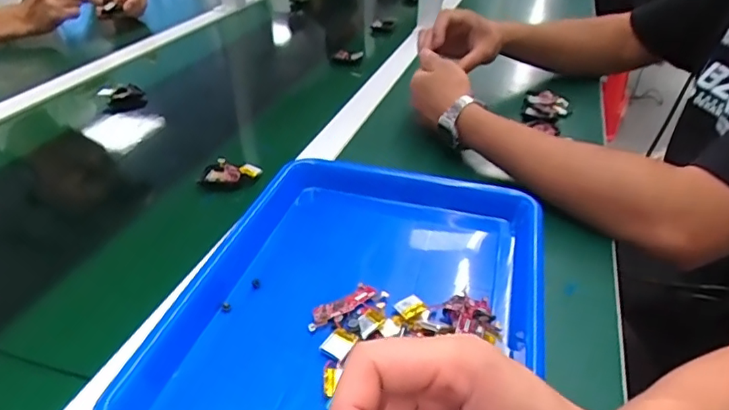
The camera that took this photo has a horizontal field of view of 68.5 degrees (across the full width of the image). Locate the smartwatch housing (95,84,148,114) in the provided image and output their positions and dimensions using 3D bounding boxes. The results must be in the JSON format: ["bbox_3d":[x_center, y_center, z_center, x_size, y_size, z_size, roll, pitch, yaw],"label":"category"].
[{"bbox_3d":[-0.344,-0.151,0.768,0.058,0.038,0.019,-10,34,-8],"label":"smartwatch housing"}]

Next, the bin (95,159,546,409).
[{"bbox_3d":[-0.003,0.077,0.410,0.271,0.048,0.324,8,35,9],"label":"bin"}]

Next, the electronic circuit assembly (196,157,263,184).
[{"bbox_3d":[-0.144,-0.035,0.581,0.062,0.017,0.029,1,35,-2],"label":"electronic circuit assembly"}]

